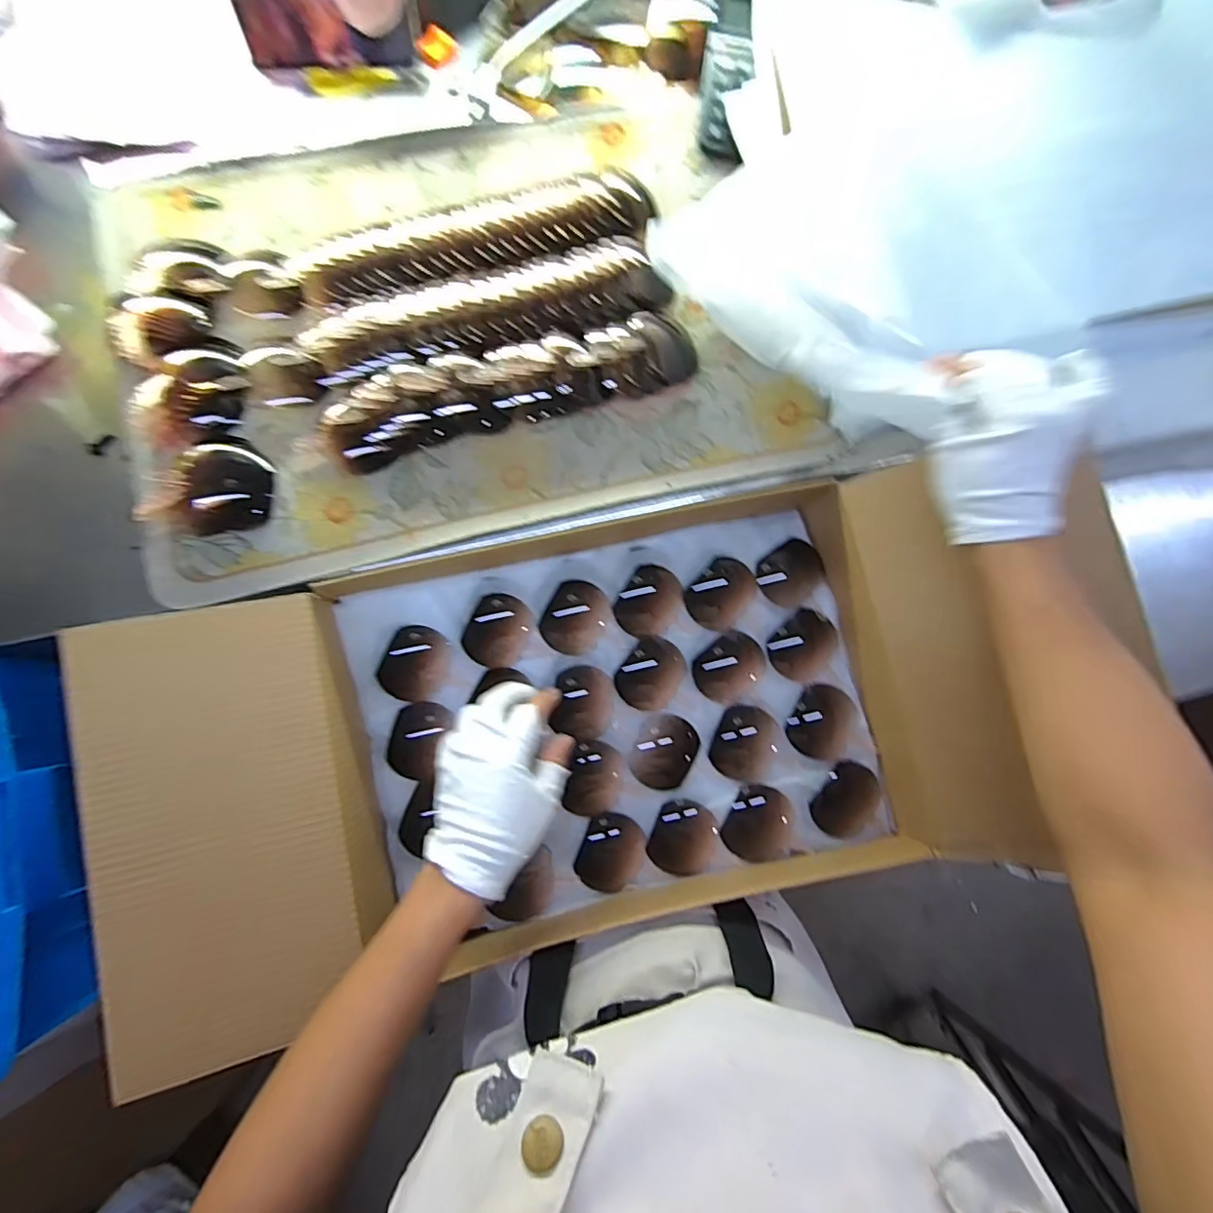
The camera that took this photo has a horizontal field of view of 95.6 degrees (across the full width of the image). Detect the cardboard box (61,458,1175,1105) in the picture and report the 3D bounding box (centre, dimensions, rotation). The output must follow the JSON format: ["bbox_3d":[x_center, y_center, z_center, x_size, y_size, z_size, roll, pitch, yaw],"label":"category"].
[{"bbox_3d":[-0.048,0.102,0.429,0.608,0.183,0.323,-9,82,-9],"label":"cardboard box"}]

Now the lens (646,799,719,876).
[{"bbox_3d":[0.070,0.210,0.500,0.061,0.015,0.059,16,81,-1],"label":"lens"}]

